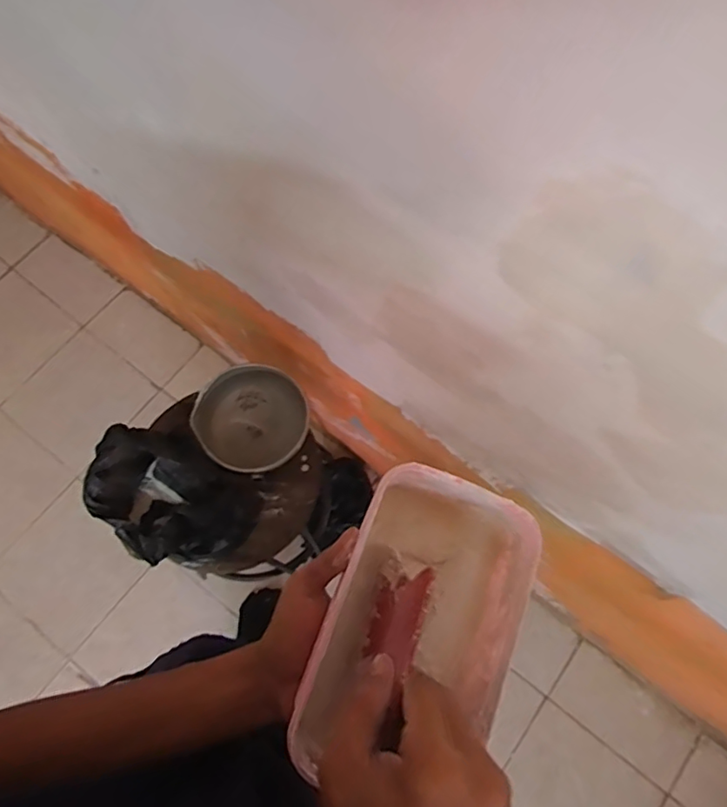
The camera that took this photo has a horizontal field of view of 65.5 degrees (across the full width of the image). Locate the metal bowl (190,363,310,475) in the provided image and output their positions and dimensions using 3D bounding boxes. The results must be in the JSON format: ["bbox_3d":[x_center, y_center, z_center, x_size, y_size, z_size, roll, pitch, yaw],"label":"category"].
[{"bbox_3d":[-0.189,0.023,0.963,0.188,0.070,0.182,0,71,-1],"label":"metal bowl"}]

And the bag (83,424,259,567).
[{"bbox_3d":[-0.302,0.152,0.901,0.232,0.136,0.180,34,74,11],"label":"bag"}]

